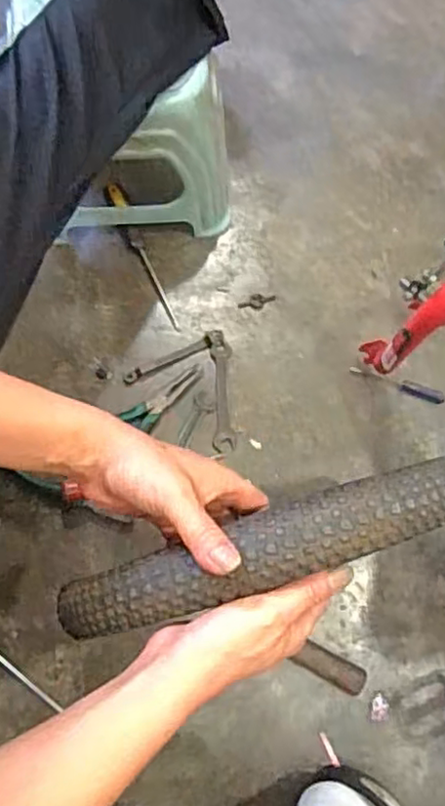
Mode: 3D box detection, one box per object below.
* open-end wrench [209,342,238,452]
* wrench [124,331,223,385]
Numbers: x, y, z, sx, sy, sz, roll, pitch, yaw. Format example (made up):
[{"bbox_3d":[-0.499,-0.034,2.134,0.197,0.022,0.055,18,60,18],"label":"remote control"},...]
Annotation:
[{"bbox_3d":[0.001,-0.007,0.841,0.028,0.004,0.142,-1,73,-2],"label":"open-end wrench"},{"bbox_3d":[-0.063,-0.061,0.851,0.143,0.004,0.022,-26,75,-9],"label":"wrench"}]

